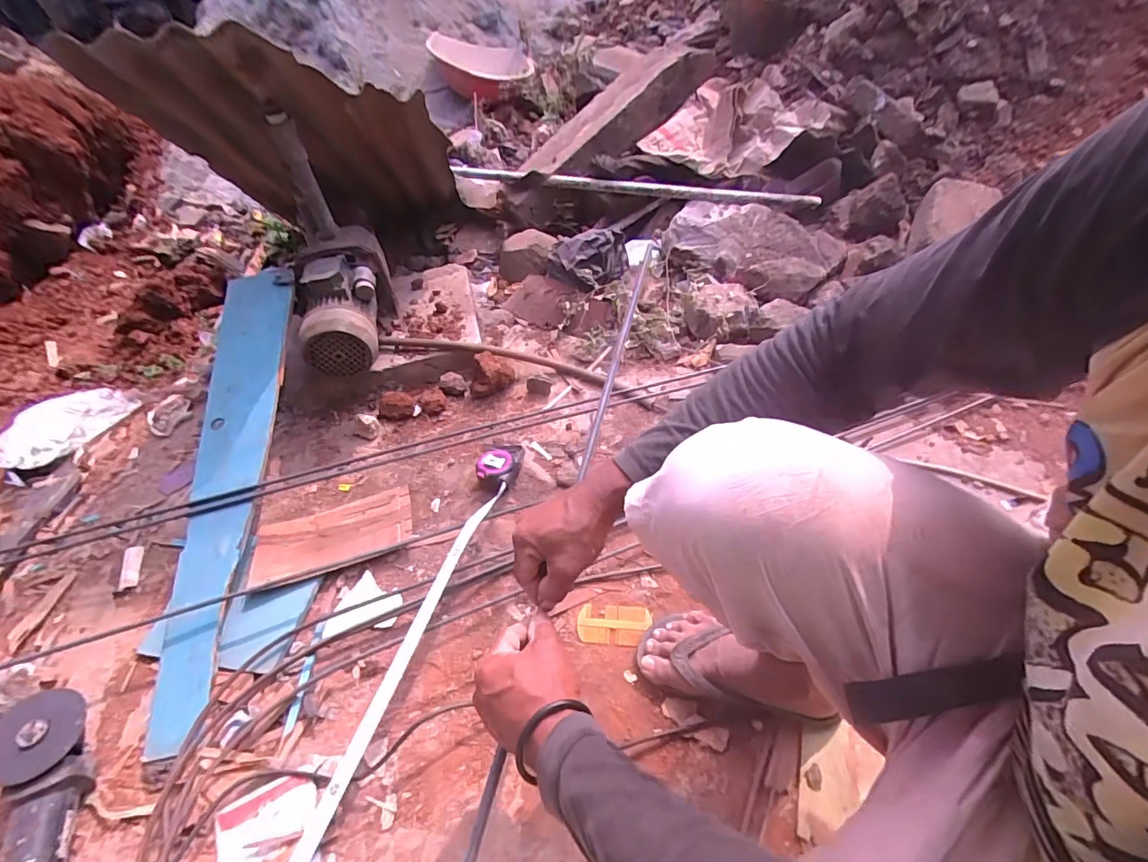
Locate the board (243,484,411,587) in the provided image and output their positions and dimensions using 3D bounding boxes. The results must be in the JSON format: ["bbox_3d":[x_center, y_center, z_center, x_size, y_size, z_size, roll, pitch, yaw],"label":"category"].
[{"bbox_3d":[-0.407,0.170,0.857,0.253,0.016,0.134,-16,47,-13],"label":"board"}]

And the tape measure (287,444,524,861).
[{"bbox_3d":[-0.246,0.319,0.673,0.083,0.056,0.855,11,51,15],"label":"tape measure"}]

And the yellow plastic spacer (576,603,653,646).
[{"bbox_3d":[0.058,0.276,0.721,0.103,0.009,0.054,0,49,7],"label":"yellow plastic spacer"}]

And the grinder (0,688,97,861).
[{"bbox_3d":[-0.616,0.460,0.588,0.083,0.085,0.294,-19,63,-11],"label":"grinder"}]

